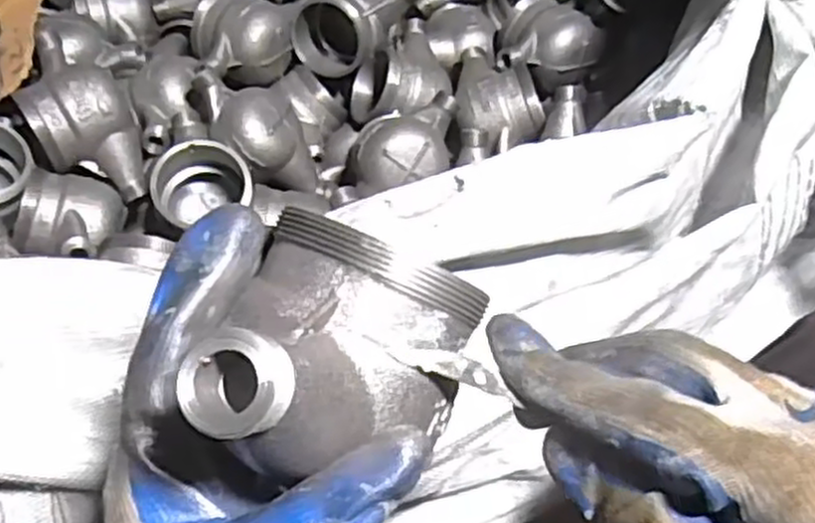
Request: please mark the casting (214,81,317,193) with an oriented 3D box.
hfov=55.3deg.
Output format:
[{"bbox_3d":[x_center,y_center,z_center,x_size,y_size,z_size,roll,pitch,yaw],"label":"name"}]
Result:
[{"bbox_3d":[-0.128,-0.104,0.692,0.077,0.074,0.081,-21,64,-14],"label":"casting"}]

